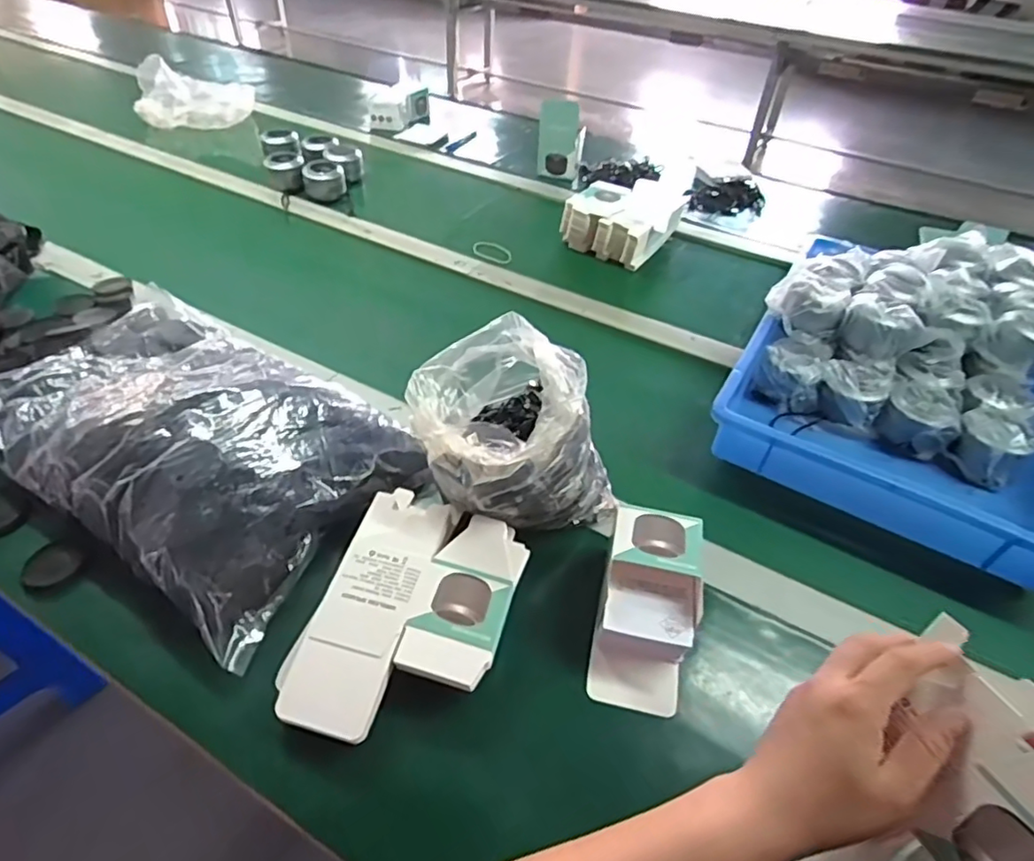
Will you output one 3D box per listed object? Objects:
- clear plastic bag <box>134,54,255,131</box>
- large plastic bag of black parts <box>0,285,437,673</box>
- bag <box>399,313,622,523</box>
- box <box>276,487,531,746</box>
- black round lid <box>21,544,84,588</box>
[{"bbox_3d":[-0.746,-0.785,1.412,0.255,0.133,0.141,-5,45,-9],"label":"clear plastic bag"},{"bbox_3d":[-0.363,-0.008,0.648,0.490,0.092,0.274,27,49,21],"label":"large plastic bag of black parts"},{"bbox_3d":[-0.006,0.011,0.595,0.176,0.175,0.151,-18,49,-22],"label":"bag"},{"bbox_3d":[-0.090,0.153,0.508,0.152,0.023,0.207,17,56,14],"label":"box"},{"bbox_3d":[-0.434,0.127,0.565,0.050,0.015,0.044,25,48,20],"label":"black round lid"}]

